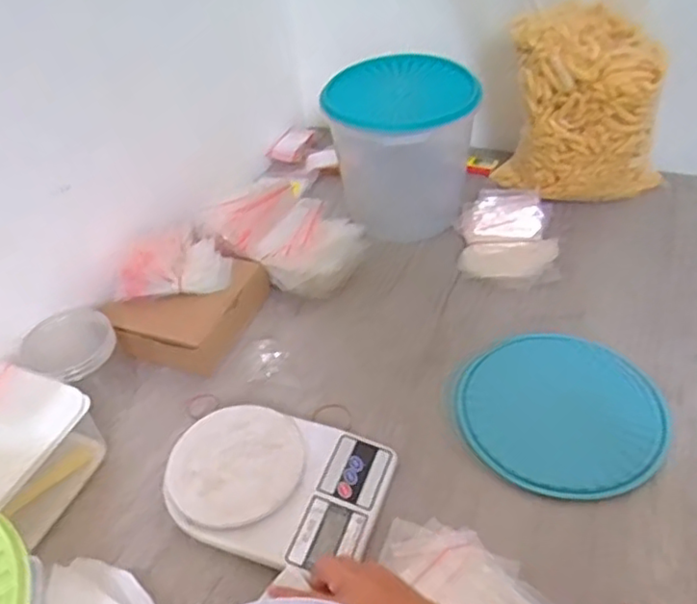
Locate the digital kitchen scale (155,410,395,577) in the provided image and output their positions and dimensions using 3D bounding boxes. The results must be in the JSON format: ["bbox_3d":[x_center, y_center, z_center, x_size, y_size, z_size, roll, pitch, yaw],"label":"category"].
[{"bbox_3d":[-0.074,0.172,0.622,0.208,0.029,0.149,12,47,20],"label":"digital kitchen scale"}]

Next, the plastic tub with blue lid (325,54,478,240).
[{"bbox_3d":[0.085,-0.206,0.924,0.194,0.234,0.228,7,45,15],"label":"plastic tub with blue lid"}]

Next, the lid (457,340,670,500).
[{"bbox_3d":[0.226,0.112,0.665,0.204,0.016,0.192,-21,45,-14],"label":"lid"}]

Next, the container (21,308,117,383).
[{"bbox_3d":[-0.298,0.049,0.692,0.091,0.044,0.081,-32,49,-24],"label":"container"}]

